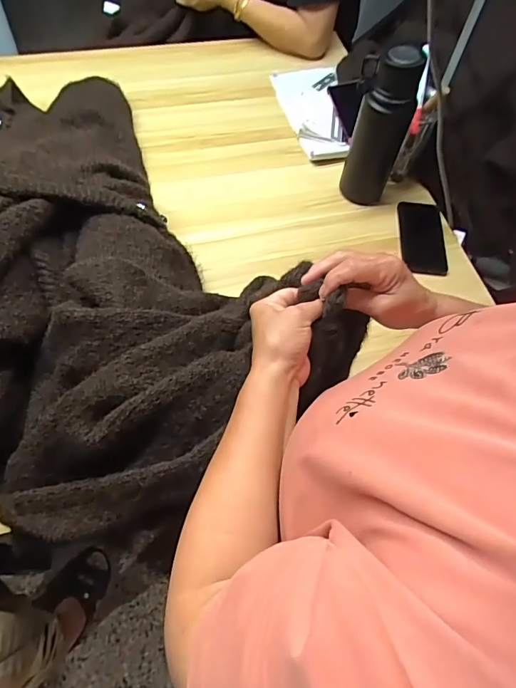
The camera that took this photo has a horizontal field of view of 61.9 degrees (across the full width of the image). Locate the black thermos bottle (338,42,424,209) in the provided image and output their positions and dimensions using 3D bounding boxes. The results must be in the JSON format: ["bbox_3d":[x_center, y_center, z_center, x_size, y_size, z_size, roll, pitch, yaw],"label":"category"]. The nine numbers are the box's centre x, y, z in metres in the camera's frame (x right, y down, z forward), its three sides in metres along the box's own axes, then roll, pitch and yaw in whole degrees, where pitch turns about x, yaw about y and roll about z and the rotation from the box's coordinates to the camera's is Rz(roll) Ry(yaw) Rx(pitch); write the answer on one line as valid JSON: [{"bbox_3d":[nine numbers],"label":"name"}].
[{"bbox_3d":[0.202,-0.350,0.724,0.070,0.245,0.069,-29,68,-17],"label":"black thermos bottle"}]

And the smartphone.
[{"bbox_3d":[0.296,-0.199,0.780,0.074,0.016,0.166,5,62,-1],"label":"smartphone"}]

